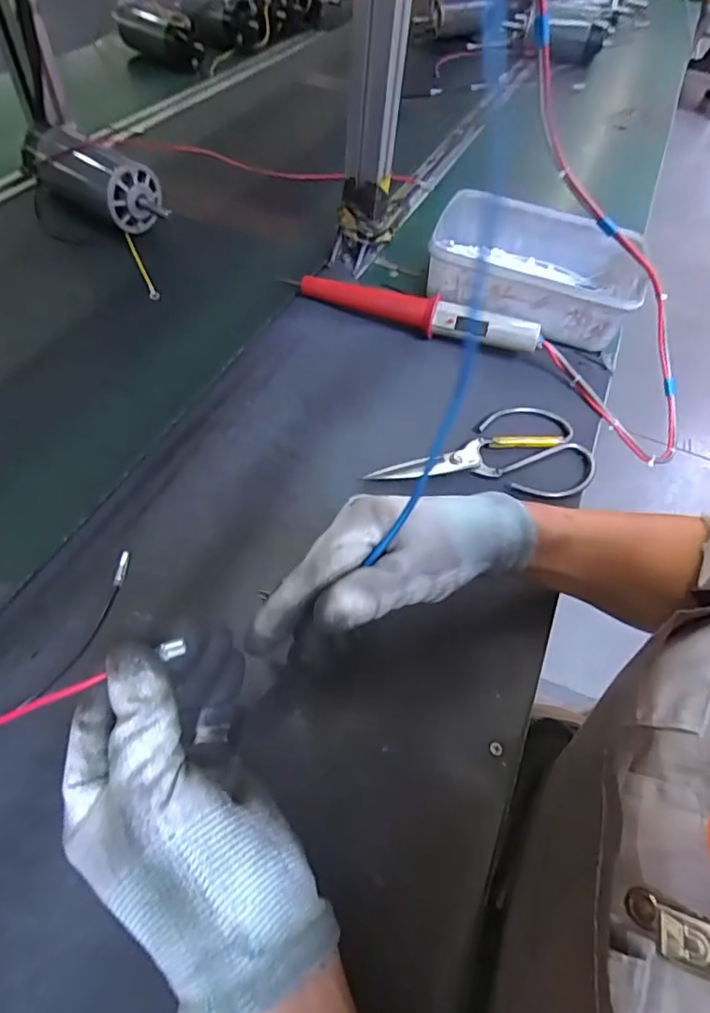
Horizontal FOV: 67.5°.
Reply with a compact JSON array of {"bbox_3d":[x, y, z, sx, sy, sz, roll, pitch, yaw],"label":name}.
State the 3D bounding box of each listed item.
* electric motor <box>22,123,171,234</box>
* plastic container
[{"bbox_3d":[-0.306,-0.393,0.641,0.222,0.068,0.067,32,58,16],"label":"electric motor"},{"bbox_3d":[0.198,-0.263,0.591,0.221,0.067,0.168,14,55,5],"label":"plastic container"}]

